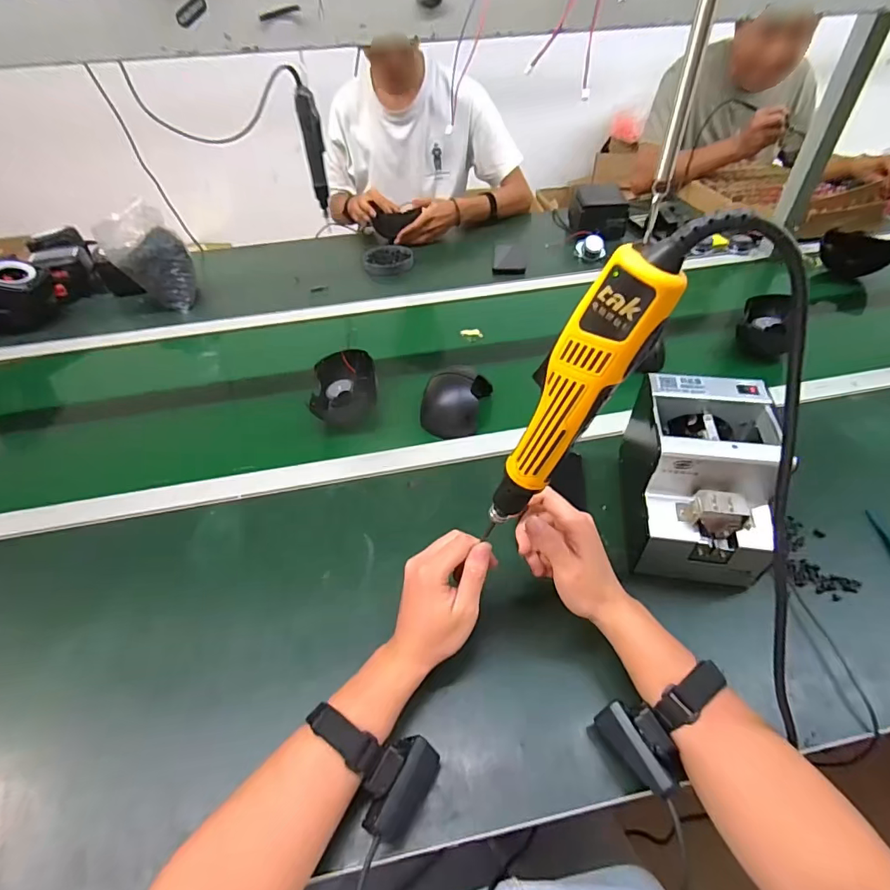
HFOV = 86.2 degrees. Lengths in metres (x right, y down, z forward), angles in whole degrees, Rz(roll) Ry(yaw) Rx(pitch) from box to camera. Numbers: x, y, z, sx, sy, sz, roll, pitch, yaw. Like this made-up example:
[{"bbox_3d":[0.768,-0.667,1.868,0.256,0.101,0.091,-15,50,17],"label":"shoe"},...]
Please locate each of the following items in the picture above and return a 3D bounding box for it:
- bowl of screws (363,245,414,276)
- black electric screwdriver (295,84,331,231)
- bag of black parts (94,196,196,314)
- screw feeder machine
[{"bbox_3d":[-0.132,-0.438,1.119,0.114,0.026,0.111,-7,46,-4],"label":"bowl of screws"},{"bbox_3d":[-0.252,-0.569,0.932,0.039,0.208,0.035,-11,45,-9],"label":"black electric screwdriver"},{"bbox_3d":[-0.587,-0.362,0.957,0.140,0.189,0.126,-27,51,-21],"label":"bag of black parts"},{"bbox_3d":[0.278,0.038,0.521,0.123,0.147,0.190,5,47,8],"label":"screw feeder machine"}]

